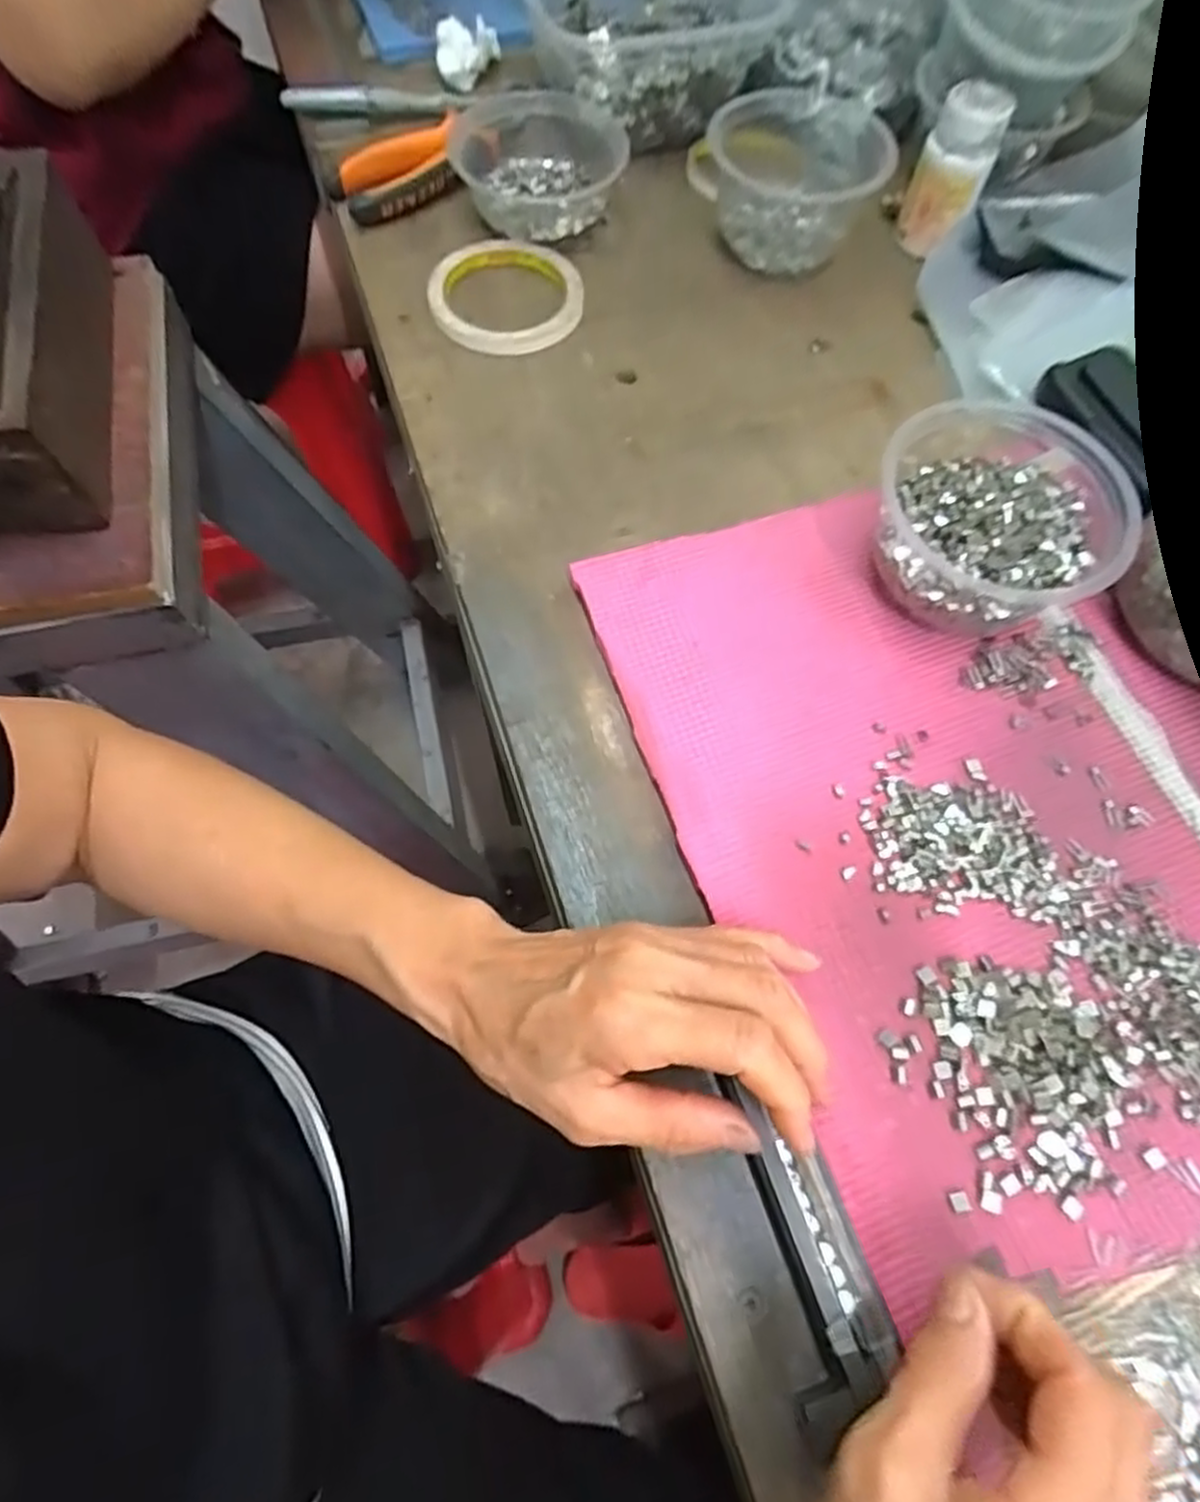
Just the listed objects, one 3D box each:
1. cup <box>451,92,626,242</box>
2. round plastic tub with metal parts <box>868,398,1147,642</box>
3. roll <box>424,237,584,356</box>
[{"bbox_3d":[-0.042,-0.395,0.506,0.116,0.042,0.115,0,66,-1],"label":"cup"},{"bbox_3d":[0.193,-0.114,0.373,0.110,0.063,0.116,0,66,-1],"label":"round plastic tub with metal parts"},{"bbox_3d":[-0.060,-0.293,0.481,0.095,0.015,0.092,0,66,-1],"label":"roll"}]

